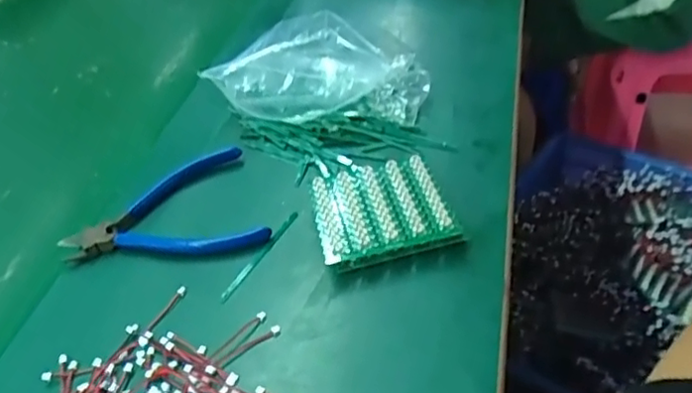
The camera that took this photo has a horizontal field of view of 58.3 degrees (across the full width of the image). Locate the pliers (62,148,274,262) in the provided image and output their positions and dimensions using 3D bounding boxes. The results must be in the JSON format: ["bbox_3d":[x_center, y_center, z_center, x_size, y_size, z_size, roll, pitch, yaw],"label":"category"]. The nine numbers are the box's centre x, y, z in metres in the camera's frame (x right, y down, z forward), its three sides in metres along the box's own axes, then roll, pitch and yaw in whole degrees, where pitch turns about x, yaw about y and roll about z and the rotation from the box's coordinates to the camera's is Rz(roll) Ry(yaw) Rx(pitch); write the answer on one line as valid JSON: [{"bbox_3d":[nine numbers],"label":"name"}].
[{"bbox_3d":[-0.132,0.015,0.448,0.135,0.008,0.103,-19,44,-13],"label":"pliers"}]

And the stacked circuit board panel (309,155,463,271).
[{"bbox_3d":[0.023,0.009,0.425,0.085,0.018,0.086,-13,43,-6],"label":"stacked circuit board panel"}]

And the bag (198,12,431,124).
[{"bbox_3d":[-0.023,-0.105,0.522,0.179,0.062,0.092,1,43,9],"label":"bag"}]

